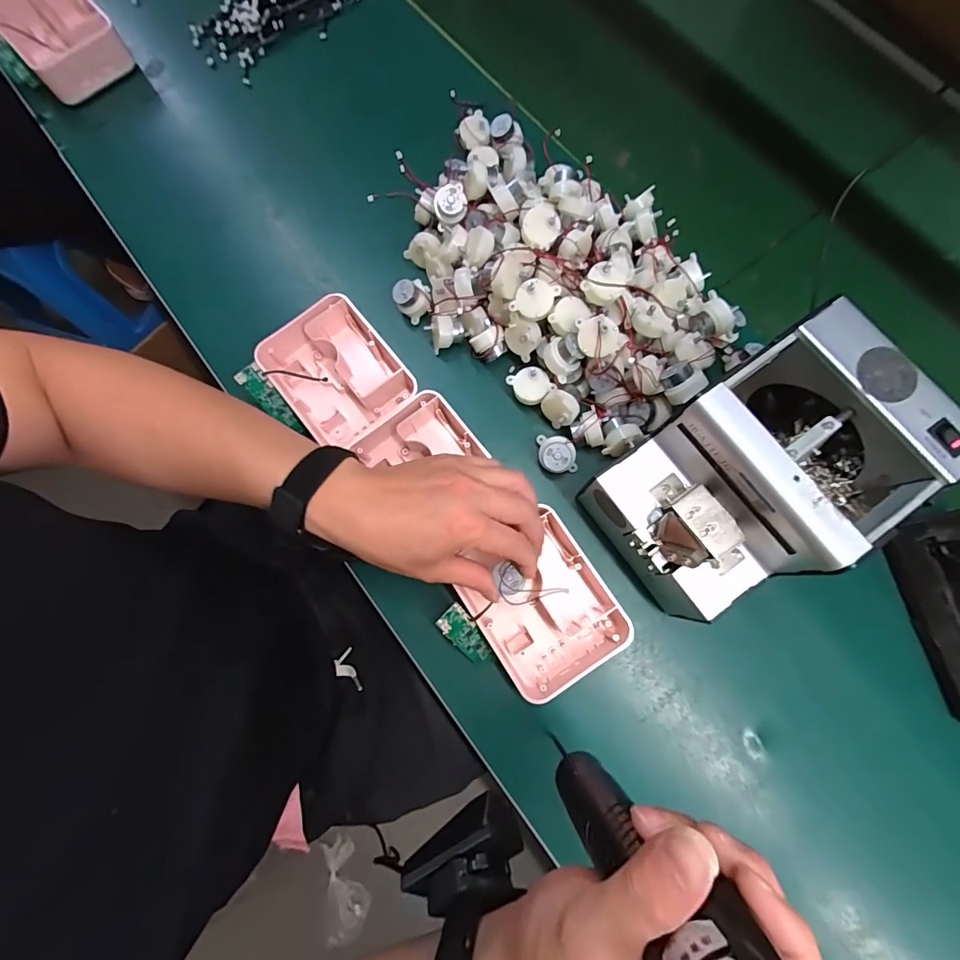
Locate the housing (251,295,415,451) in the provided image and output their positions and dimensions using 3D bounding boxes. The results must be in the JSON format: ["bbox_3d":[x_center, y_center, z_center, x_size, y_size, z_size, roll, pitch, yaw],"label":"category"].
[{"bbox_3d":[-0.128,-0.092,0.417,0.103,0.053,0.128,-35,79,-8],"label":"housing"}]

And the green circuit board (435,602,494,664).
[{"bbox_3d":[-0.009,0.126,0.358,0.022,0.007,0.067,-37,118,-9],"label":"green circuit board"}]

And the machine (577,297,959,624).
[{"bbox_3d":[0.186,0.000,0.327,0.173,0.149,0.126,-34,79,-8],"label":"machine"}]

